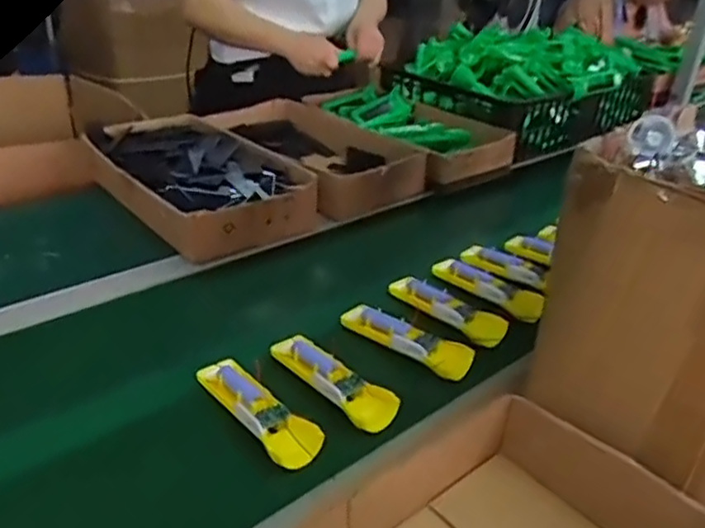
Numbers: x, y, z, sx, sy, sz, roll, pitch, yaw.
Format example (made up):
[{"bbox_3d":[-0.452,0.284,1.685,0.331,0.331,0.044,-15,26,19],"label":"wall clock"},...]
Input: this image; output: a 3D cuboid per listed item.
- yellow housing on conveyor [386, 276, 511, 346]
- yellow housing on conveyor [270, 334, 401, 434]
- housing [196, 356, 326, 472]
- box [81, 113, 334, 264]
[{"bbox_3d":[0.121,0.052,0.825,0.051,0.019,0.174,-24,39,-39],"label":"yellow housing on conveyor"},{"bbox_3d":[-0.024,0.127,0.704,0.165,0.038,0.049,26,36,34],"label":"yellow housing on conveyor"},{"bbox_3d":[-0.092,0.141,0.648,0.048,0.019,0.166,-20,37,-35],"label":"housing"},{"bbox_3d":[-0.246,-0.132,1.022,0.221,0.086,0.379,-22,38,-37],"label":"box"}]

